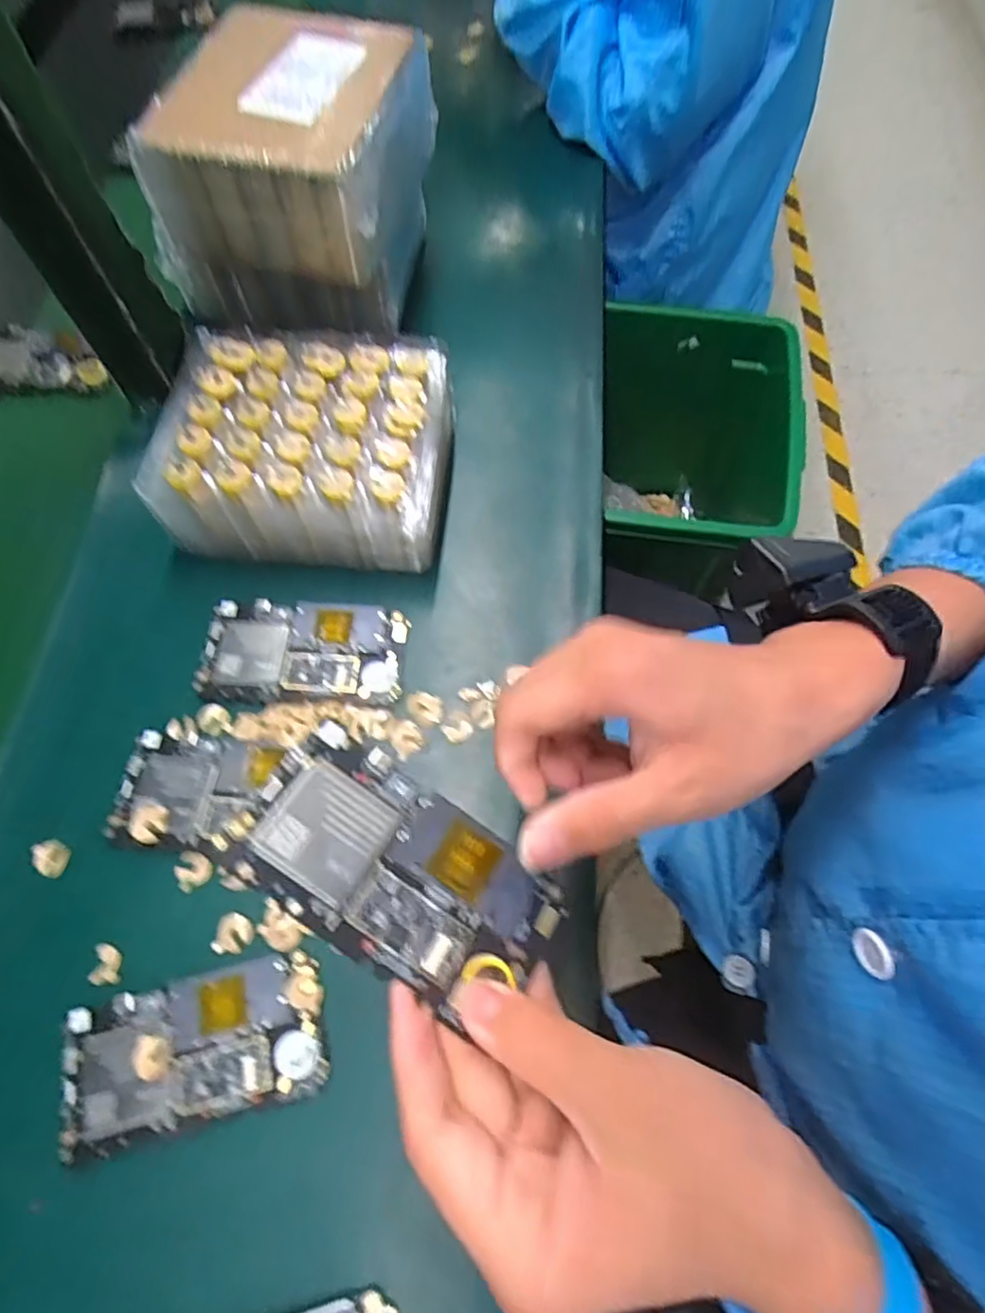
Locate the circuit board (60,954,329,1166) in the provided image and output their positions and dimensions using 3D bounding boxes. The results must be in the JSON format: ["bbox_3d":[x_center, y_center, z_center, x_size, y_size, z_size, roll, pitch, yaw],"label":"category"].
[{"bbox_3d":[-0.150,0.195,0.319,0.121,0.007,0.065,-14,66,-3],"label":"circuit board"}]

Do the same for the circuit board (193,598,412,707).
[{"bbox_3d":[-0.119,-0.003,0.406,0.123,0.010,0.068,2,66,4],"label":"circuit board"}]

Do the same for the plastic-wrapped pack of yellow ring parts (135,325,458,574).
[{"bbox_3d":[-0.120,-0.137,0.433,0.177,0.074,0.149,4,67,5],"label":"plastic-wrapped pack of yellow ring parts"}]

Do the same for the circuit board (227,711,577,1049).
[{"bbox_3d":[-0.033,0.083,0.244,0.122,0.004,0.064,36,59,-2],"label":"circuit board"}]

